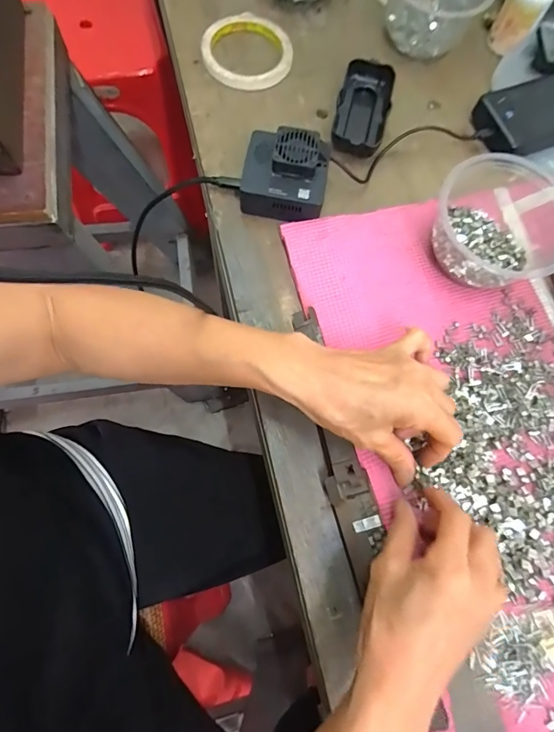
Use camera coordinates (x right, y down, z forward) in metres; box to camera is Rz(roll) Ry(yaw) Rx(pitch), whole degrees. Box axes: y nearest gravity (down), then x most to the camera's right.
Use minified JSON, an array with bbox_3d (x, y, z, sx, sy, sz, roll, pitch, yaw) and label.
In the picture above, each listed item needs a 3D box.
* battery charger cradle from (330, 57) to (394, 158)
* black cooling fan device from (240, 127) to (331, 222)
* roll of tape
[{"bbox_3d":[0.089,-0.268,0.422,0.052,0.022,0.104,15,75,2],"label":"battery charger cradle"},{"bbox_3d":[0.007,-0.181,0.384,0.077,0.041,0.072,13,74,-1],"label":"black cooling fan device"},{"bbox_3d":[-0.032,-0.347,0.446,0.096,0.011,0.094,0,75,-2],"label":"roll of tape"}]

